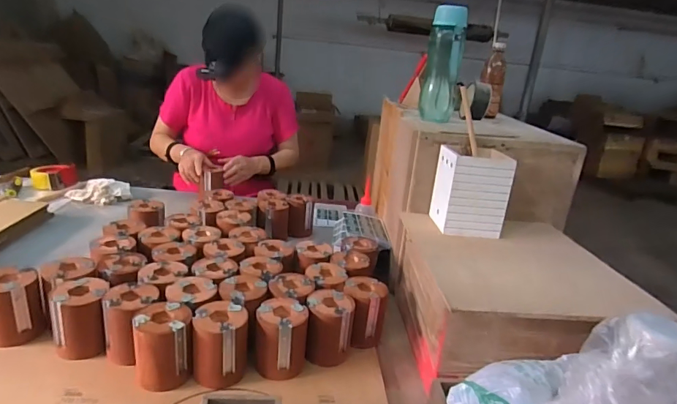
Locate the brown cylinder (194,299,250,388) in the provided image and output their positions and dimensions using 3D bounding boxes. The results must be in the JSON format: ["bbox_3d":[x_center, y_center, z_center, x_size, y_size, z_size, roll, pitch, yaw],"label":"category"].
[{"bbox_3d":[-0.180,0.214,0.653,0.079,0.096,0.081,-2,21,-21],"label":"brown cylinder"}]

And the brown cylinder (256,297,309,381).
[{"bbox_3d":[-0.090,0.215,0.680,0.079,0.098,0.080,3,20,-7],"label":"brown cylinder"}]

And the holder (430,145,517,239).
[{"bbox_3d":[0.246,-0.022,0.809,0.109,0.145,0.105,4,20,-4],"label":"holder"}]

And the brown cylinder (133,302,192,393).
[{"bbox_3d":[-0.259,0.213,0.635,0.076,0.101,0.079,-4,22,-25],"label":"brown cylinder"}]

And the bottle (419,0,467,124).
[{"bbox_3d":[0.220,-0.291,0.904,0.071,0.228,0.068,10,20,12],"label":"bottle"}]

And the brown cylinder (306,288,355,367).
[{"bbox_3d":[-0.016,0.211,0.722,0.077,0.099,0.084,7,20,3],"label":"brown cylinder"}]

